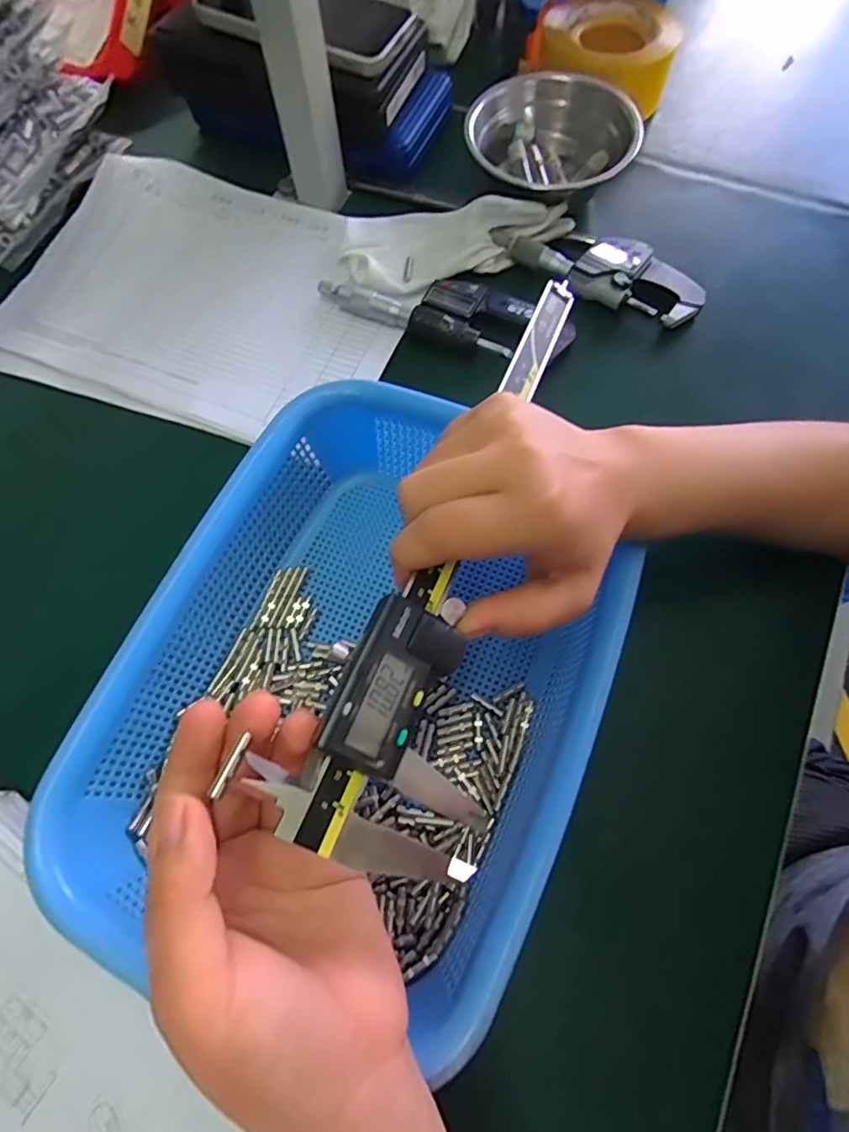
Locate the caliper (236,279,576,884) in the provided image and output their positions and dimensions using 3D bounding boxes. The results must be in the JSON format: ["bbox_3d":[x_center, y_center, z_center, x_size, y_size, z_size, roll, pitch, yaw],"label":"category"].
[{"bbox_3d":[0.027,-0.024,0.229,0.066,0.022,0.275,20,64,8],"label":"caliper"}]

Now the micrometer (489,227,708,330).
[{"bbox_3d":[0.130,-0.227,0.411,0.161,0.029,0.051,27,71,11],"label":"micrometer"}]

